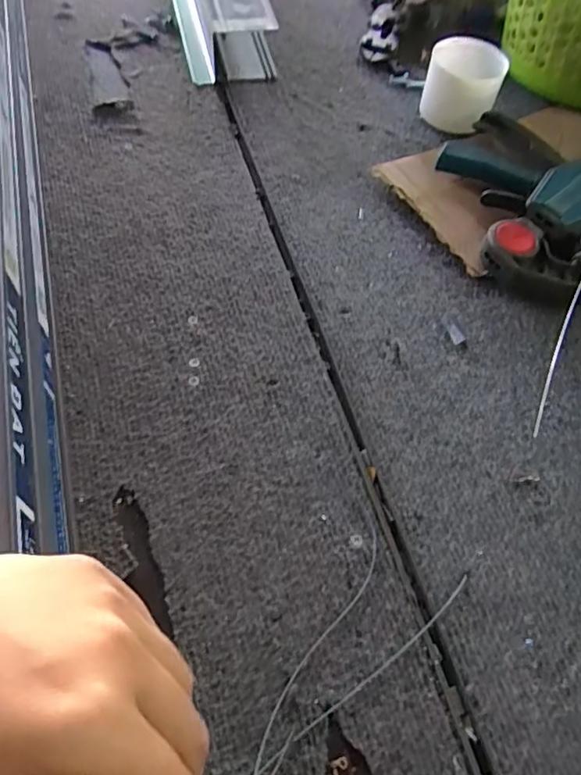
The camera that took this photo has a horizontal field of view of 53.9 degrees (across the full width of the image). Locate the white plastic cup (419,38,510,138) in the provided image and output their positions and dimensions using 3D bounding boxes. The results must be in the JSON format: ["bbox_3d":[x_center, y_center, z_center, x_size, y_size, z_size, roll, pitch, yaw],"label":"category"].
[{"bbox_3d":[0.156,-0.276,0.519,0.065,0.052,0.070,2,59,-3],"label":"white plastic cup"}]

